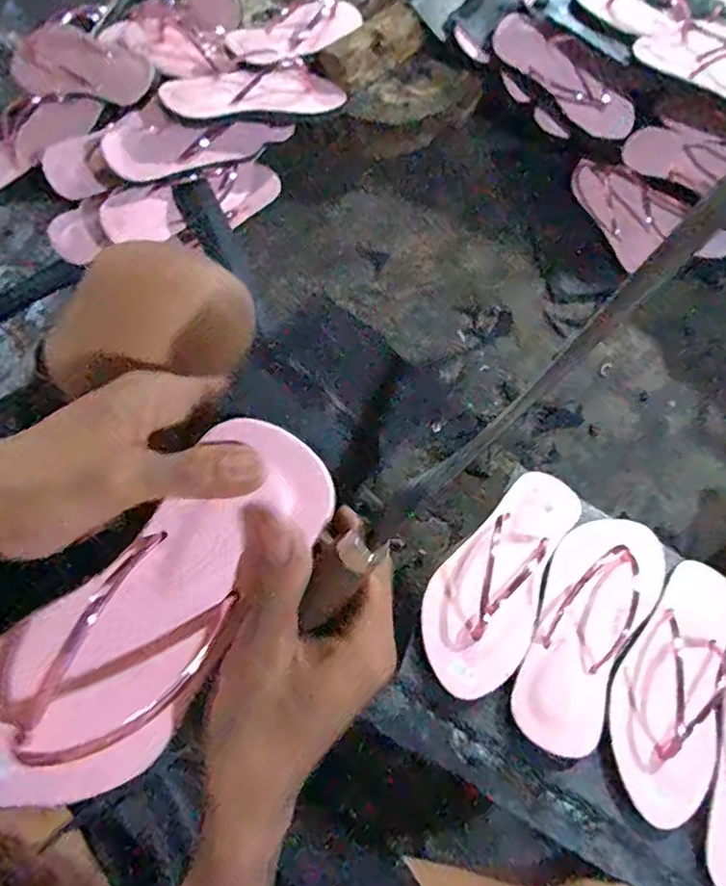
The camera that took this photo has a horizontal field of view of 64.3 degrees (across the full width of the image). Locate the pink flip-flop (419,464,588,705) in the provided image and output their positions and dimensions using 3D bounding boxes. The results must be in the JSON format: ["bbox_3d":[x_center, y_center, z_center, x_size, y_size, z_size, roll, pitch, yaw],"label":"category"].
[{"bbox_3d":[0.133,0.109,0.534,0.099,0.043,0.251,34,56,10],"label":"pink flip-flop"}]

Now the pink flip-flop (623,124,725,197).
[{"bbox_3d":[0.474,-0.367,0.782,0.233,0.019,0.076,35,109,18],"label":"pink flip-flop"}]

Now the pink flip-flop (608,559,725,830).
[{"bbox_3d":[0.279,0.192,0.493,0.089,0.038,0.244,36,54,11],"label":"pink flip-flop"}]

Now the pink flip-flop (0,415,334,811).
[{"bbox_3d":[-0.110,0.092,0.264,0.242,0.052,0.088,-45,76,4],"label":"pink flip-flop"}]

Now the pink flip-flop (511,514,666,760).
[{"bbox_3d":[0.207,0.150,0.515,0.090,0.037,0.245,33,57,10],"label":"pink flip-flop"}]

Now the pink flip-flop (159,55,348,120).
[{"bbox_3d":[-0.138,-0.449,0.735,0.243,0.040,0.072,-21,71,-26],"label":"pink flip-flop"}]

